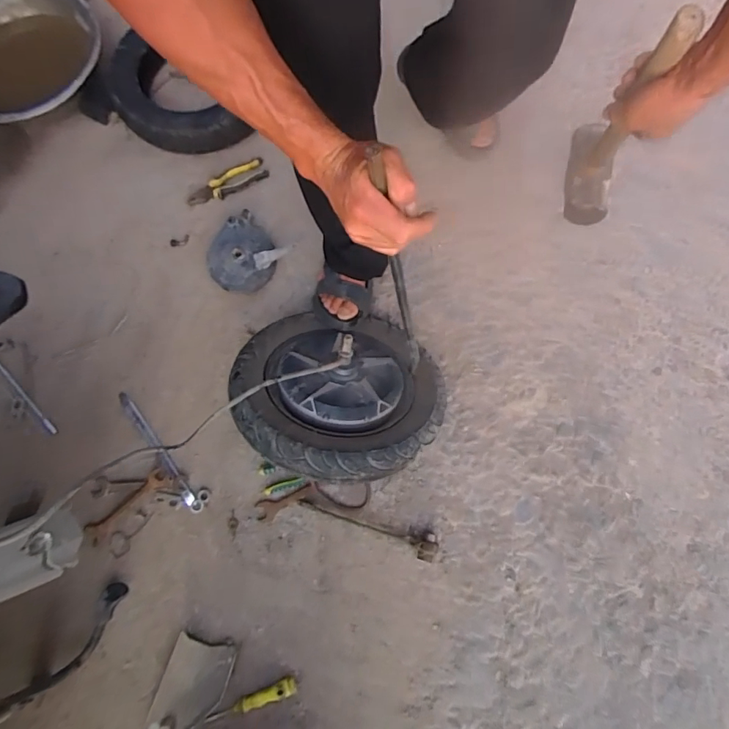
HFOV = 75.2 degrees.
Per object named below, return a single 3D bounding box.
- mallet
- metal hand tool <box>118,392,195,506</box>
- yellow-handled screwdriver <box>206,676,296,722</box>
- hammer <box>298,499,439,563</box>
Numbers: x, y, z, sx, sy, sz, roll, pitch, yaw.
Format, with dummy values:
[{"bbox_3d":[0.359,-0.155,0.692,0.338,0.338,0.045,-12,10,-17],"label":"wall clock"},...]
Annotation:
[{"bbox_3d":[0.313,-0.301,0.573,0.054,0.272,0.138,4,79,5],"label":"mallet"},{"bbox_3d":[-0.426,0.166,0.965,0.027,0.014,0.276,-37,80,-8],"label":"metal hand tool"},{"bbox_3d":[-0.201,0.608,0.850,0.164,0.024,0.028,-22,78,-5],"label":"yellow-handled screwdriver"},{"bbox_3d":[0.008,0.313,0.929,0.288,0.038,0.050,20,78,4],"label":"hammer"}]

